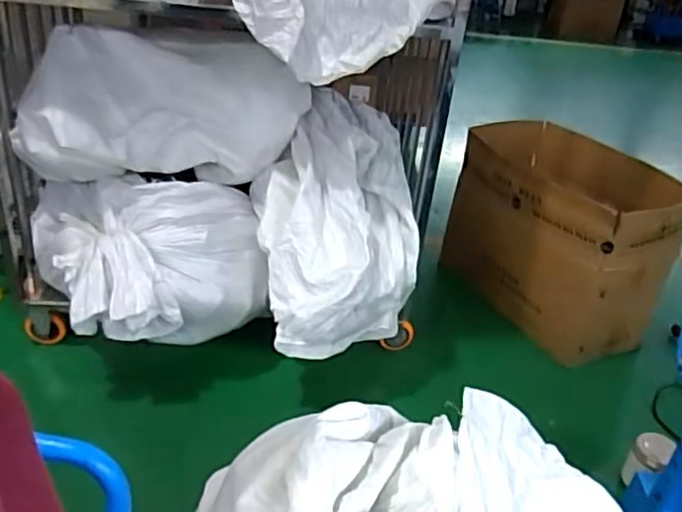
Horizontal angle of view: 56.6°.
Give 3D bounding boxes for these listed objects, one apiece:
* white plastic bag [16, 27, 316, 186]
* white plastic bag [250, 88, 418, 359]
[{"bbox_3d":[-0.428,-0.371,1.575,0.661,0.299,0.271,-4,32,-16],"label":"white plastic bag"},{"bbox_3d":[-0.024,-0.110,1.643,0.371,0.395,0.698,2,31,-7],"label":"white plastic bag"}]

